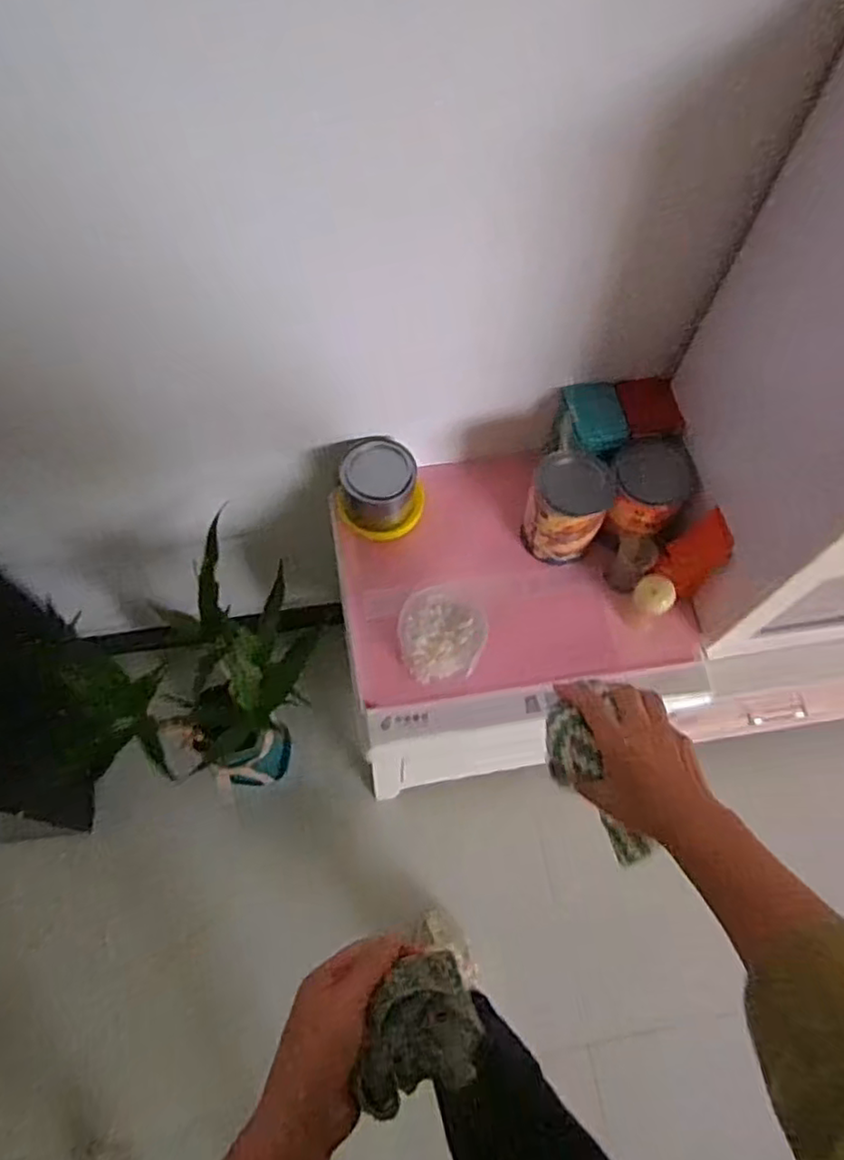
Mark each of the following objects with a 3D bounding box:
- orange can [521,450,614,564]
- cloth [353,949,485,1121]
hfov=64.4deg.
[{"bbox_3d":[0.187,-0.098,0.876,0.102,0.099,0.111,13,64,4],"label":"orange can"},{"bbox_3d":[-0.002,0.271,0.404,0.074,0.026,0.071,-12,65,-9],"label":"cloth"}]

